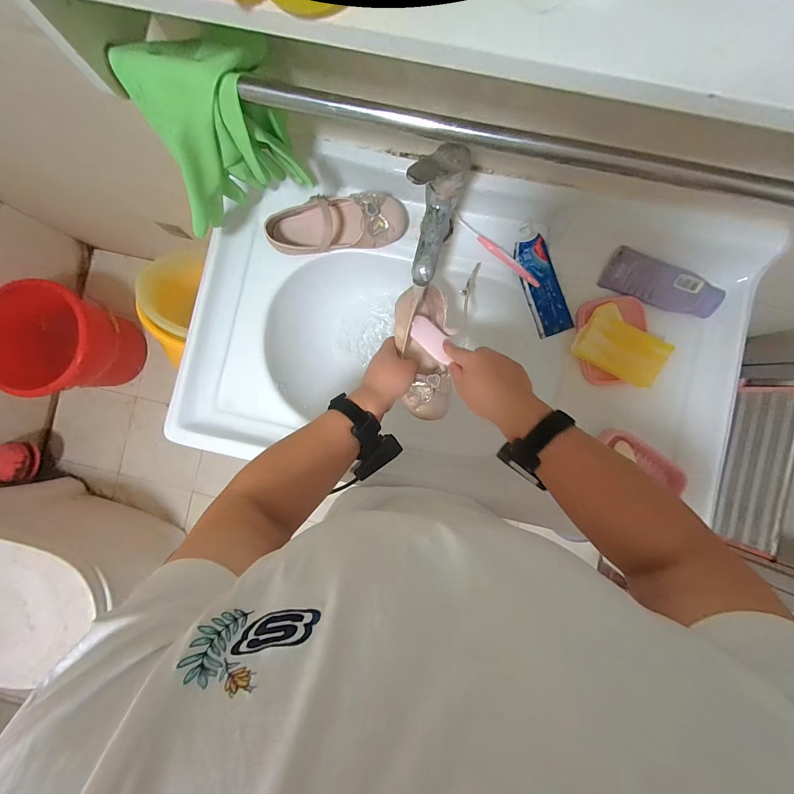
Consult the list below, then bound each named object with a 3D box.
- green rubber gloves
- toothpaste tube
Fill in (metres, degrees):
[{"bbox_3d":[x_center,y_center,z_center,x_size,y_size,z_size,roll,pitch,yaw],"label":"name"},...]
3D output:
[{"bbox_3d":[-0.198,-0.278,0.384,0.158,0.184,0.073,-19,87,1],"label":"green rubber gloves"},{"bbox_3d":[0.219,-0.178,0.521,0.053,0.034,0.169,-22,87,1],"label":"toothpaste tube"}]

